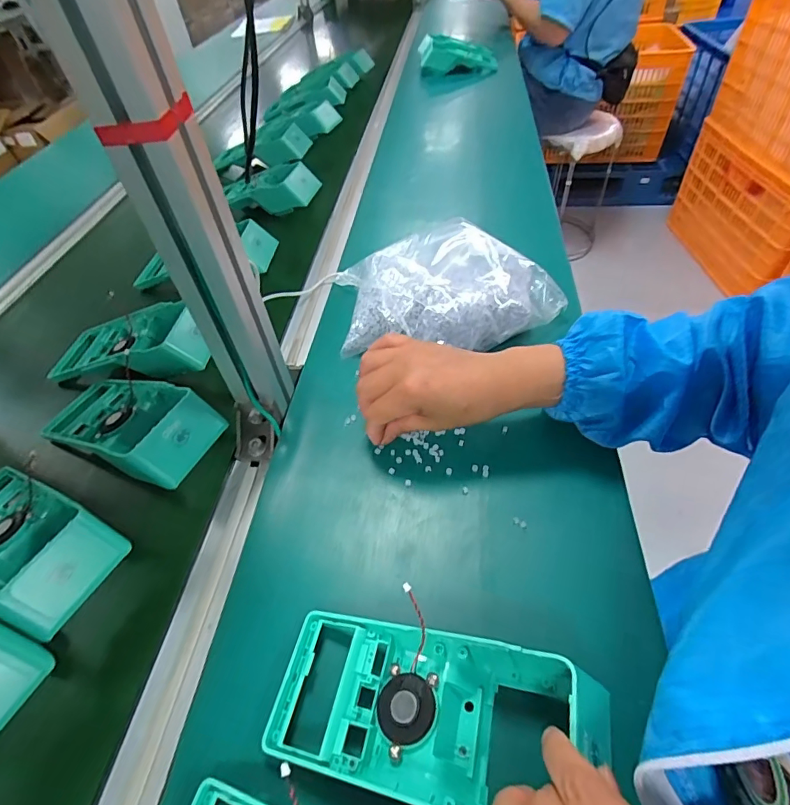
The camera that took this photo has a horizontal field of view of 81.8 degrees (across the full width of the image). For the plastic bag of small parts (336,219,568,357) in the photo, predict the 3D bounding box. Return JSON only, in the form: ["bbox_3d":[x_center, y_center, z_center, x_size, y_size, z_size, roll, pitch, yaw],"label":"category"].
[{"bbox_3d":[0.058,-0.133,0.511,0.248,0.062,0.155,0,50,5],"label":"plastic bag of small parts"}]

